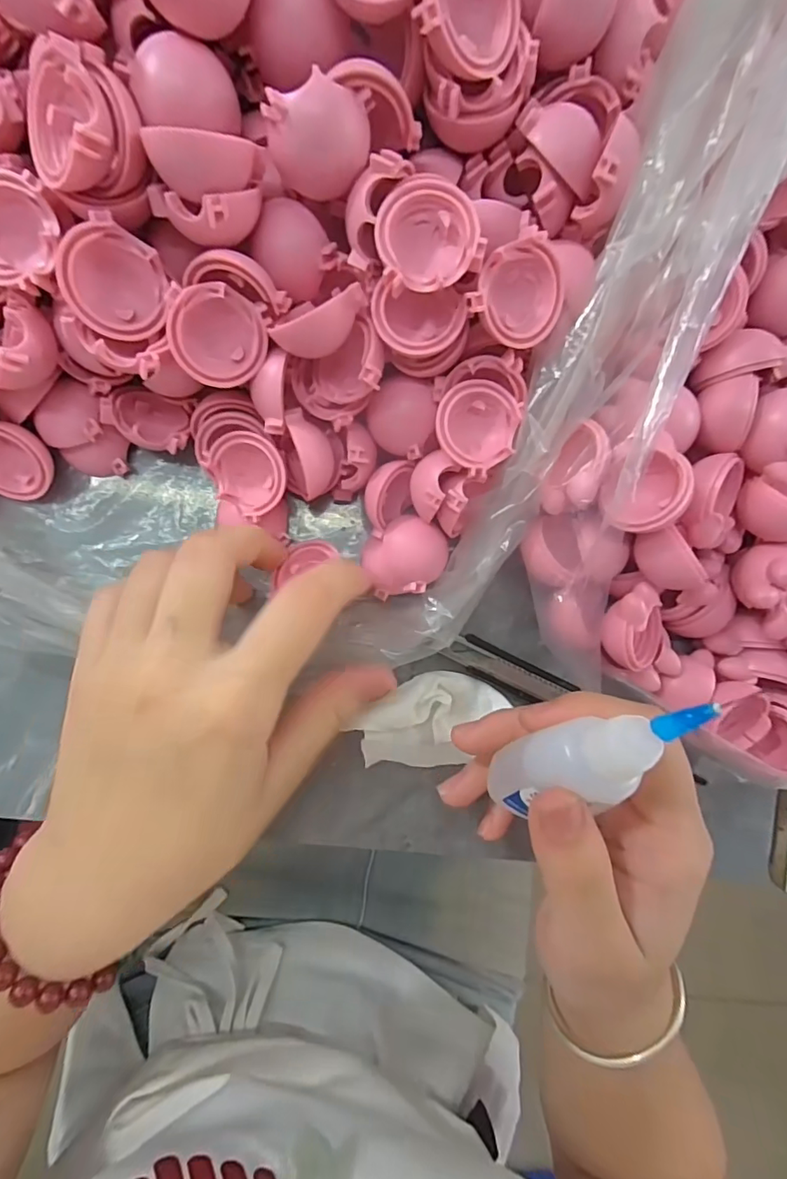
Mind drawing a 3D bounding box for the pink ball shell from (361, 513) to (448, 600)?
[{"bbox_3d":[0.005,-0.013,0.202,0.031,0.013,0.028,-44,95,-5],"label":"pink ball shell"}]

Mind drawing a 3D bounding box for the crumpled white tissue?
[{"bbox_3d":[0.016,0.055,0.208,0.064,0.015,0.040,9,89,-7],"label":"crumpled white tissue"}]

